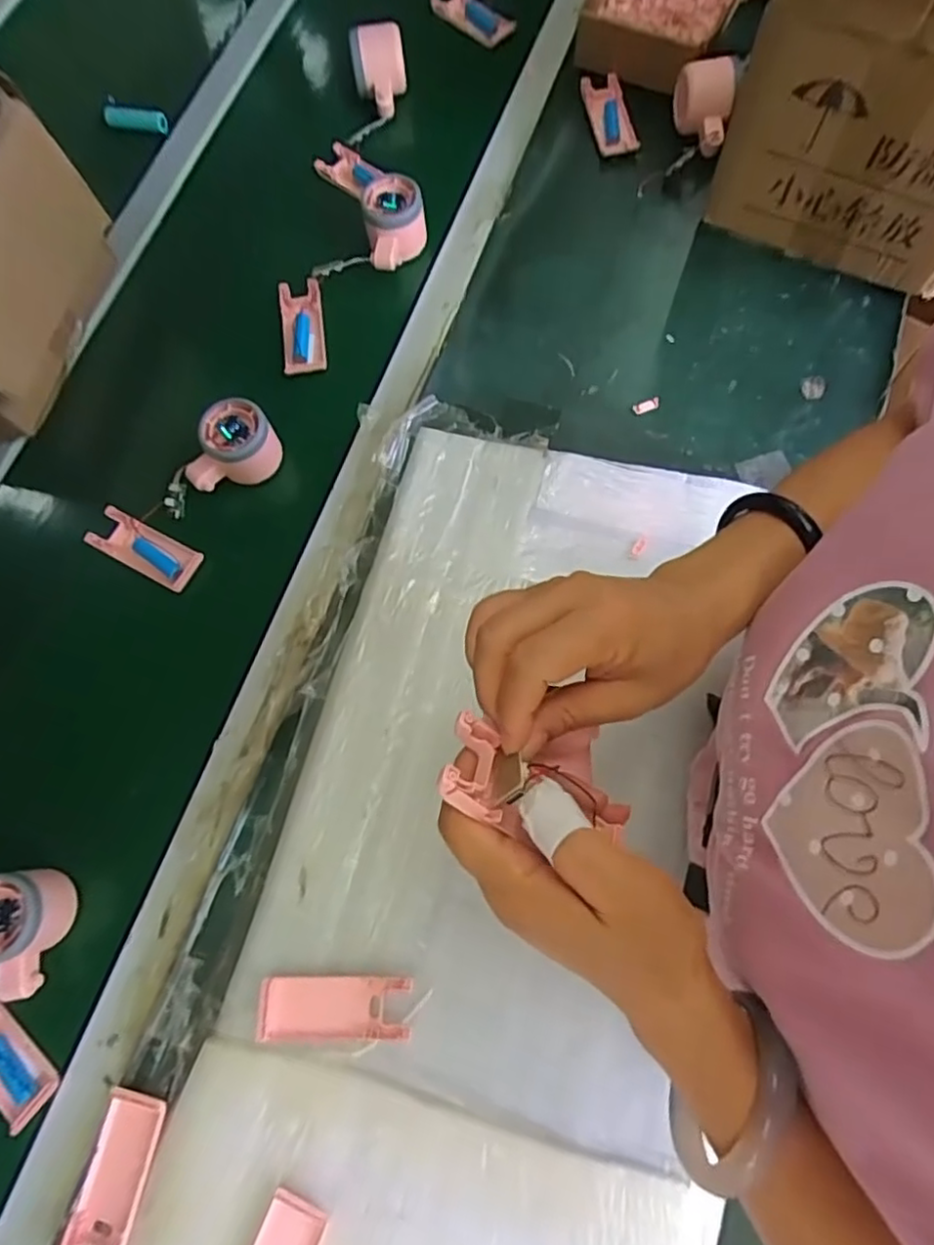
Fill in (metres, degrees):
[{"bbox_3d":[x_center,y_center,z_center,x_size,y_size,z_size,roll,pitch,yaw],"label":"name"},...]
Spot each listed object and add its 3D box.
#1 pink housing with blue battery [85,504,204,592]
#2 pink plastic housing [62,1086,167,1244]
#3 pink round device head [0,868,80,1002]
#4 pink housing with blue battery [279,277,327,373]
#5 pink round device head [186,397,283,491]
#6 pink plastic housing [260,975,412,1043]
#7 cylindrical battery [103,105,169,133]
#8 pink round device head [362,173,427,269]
[{"bbox_3d":[-0.284,-0.067,0.566,0.102,0.013,0.040,27,76,10],"label":"pink housing with blue battery"},{"bbox_3d":[-0.234,0.370,0.426,0.044,0.012,0.102,11,74,5],"label":"pink plastic housing"},{"bbox_3d":[-0.324,0.223,0.463,0.059,0.049,0.083,4,73,3],"label":"pink round device head"},{"bbox_3d":[-0.161,-0.288,0.629,0.041,0.020,0.097,-9,73,-1],"label":"pink housing with blue battery"},{"bbox_3d":[-0.205,-0.149,0.568,0.053,0.054,0.076,23,75,9],"label":"pink round device head"},{"bbox_3d":[-0.092,0.269,0.451,0.104,0.006,0.039,0,73,2],"label":"pink plastic housing"},{"bbox_3d":[-0.367,-0.557,0.716,0.071,0.018,0.018,12,74,5],"label":"cylindrical battery"},{"bbox_3d":[-0.069,-0.384,0.627,0.057,0.046,0.082,-4,73,1],"label":"pink round device head"}]

